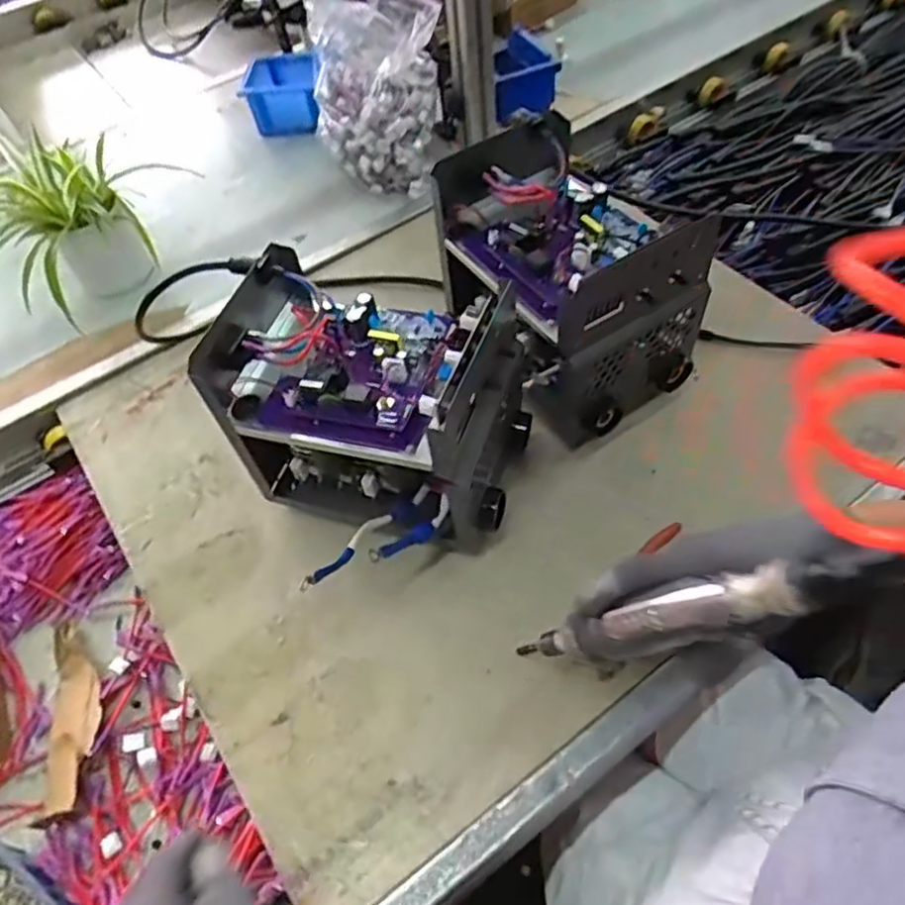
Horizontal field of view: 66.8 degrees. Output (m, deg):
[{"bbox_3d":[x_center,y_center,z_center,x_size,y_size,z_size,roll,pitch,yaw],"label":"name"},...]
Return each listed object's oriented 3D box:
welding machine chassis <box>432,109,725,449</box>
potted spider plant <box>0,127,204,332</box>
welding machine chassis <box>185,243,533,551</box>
[{"bbox_3d":[0.107,-0.151,0.650,0.154,0.201,0.226,-33,58,-17],"label":"welding machine chassis"},{"bbox_3d":[-0.458,-0.263,0.784,0.186,0.203,0.211,-9,54,-1],"label":"potted spider plant"},{"bbox_3d":[-0.075,-0.034,0.588,0.258,0.188,0.179,8,56,11],"label":"welding machine chassis"}]

